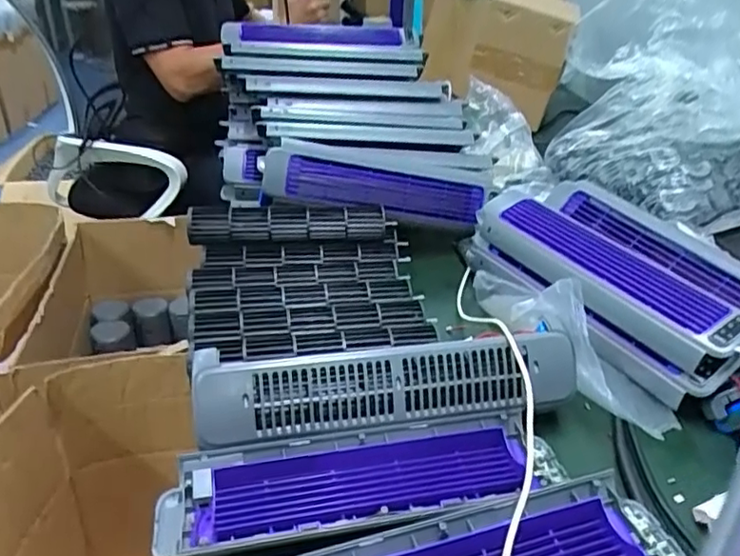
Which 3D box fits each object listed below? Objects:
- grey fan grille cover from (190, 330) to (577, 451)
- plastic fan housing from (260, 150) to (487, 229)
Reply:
[{"bbox_3d":[0.015,0.083,0.484,0.299,0.065,0.040,-5,1,-11],"label":"grey fan grille cover"},{"bbox_3d":[0.012,-0.111,0.733,0.278,0.066,0.043,7,28,-18],"label":"plastic fan housing"}]

